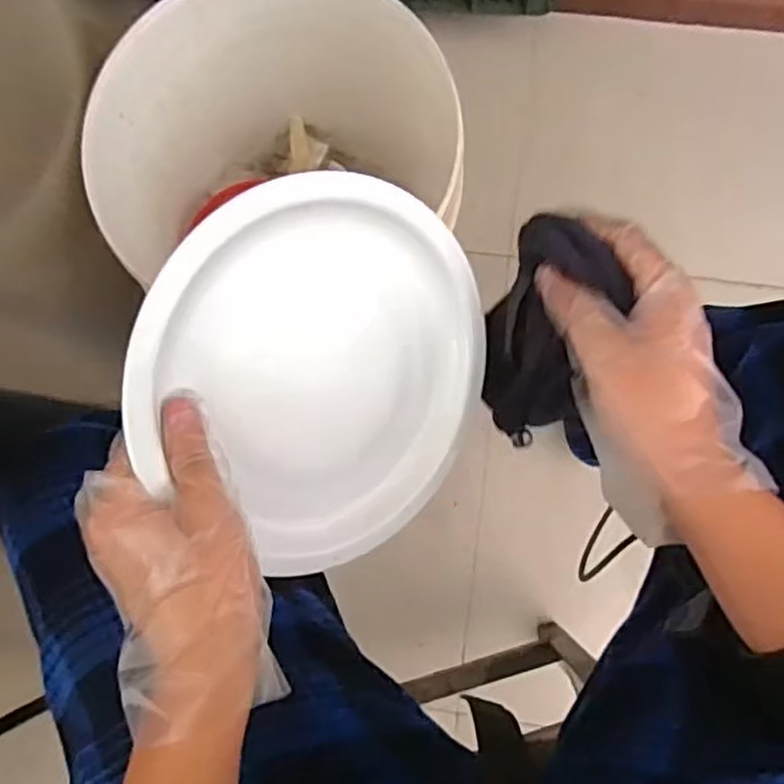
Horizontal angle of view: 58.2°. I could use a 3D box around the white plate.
[{"bbox_3d":[-0.026,-0.007,0.314,0.153,0.018,0.174,-50,127,-12],"label":"white plate"}]

